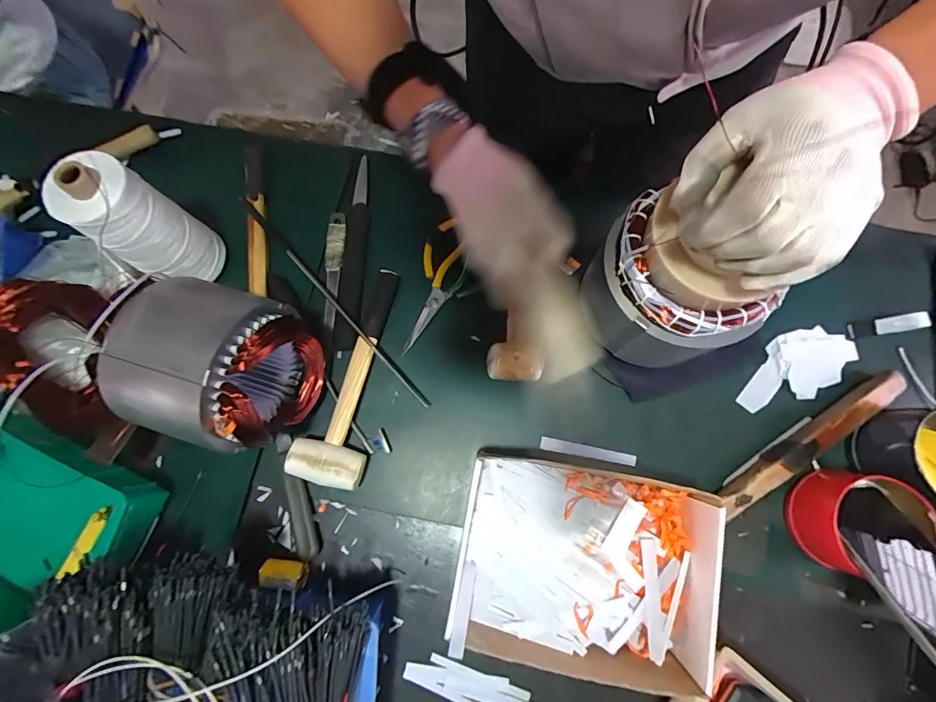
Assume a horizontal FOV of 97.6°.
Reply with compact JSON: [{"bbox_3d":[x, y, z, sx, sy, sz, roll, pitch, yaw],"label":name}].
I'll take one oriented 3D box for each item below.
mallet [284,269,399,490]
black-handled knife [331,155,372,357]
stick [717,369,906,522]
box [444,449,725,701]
[{"bbox_3d":[-0.130,0.023,0.481,0.078,0.041,0.261,13,77,4],"label":"mallet"},{"bbox_3d":[-0.148,-0.128,0.533,0.032,0.015,0.259,3,77,2],"label":"black-handled knife"},{"bbox_3d":[0.384,0.101,0.458,0.249,0.024,0.034,-33,78,-6],"label":"stick"},{"bbox_3d":[0.110,0.211,0.420,0.247,0.074,0.198,11,77,4],"label":"box"}]

